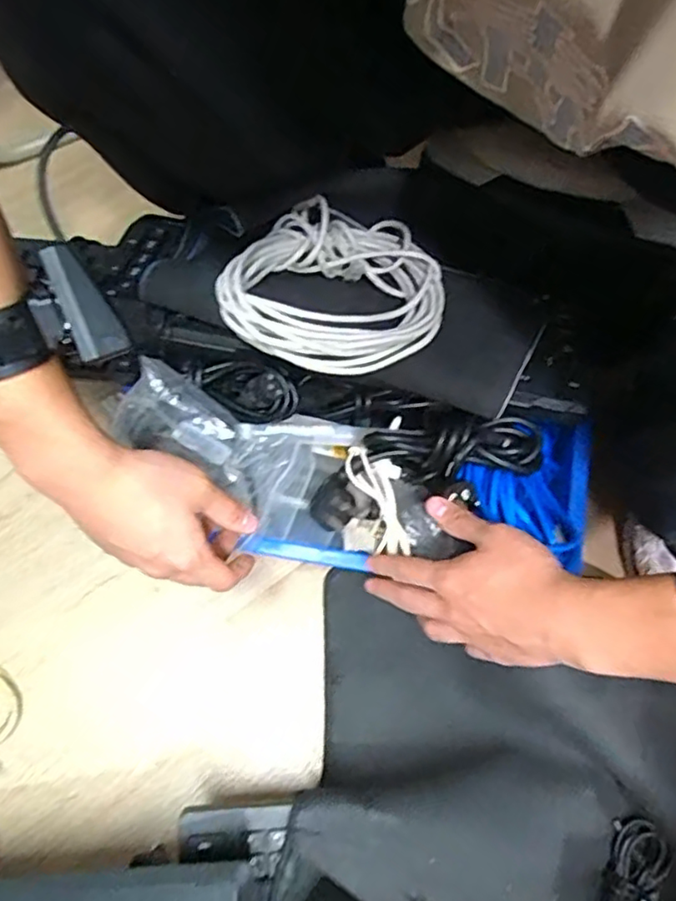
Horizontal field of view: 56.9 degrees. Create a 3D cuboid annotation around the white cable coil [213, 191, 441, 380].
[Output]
[{"bbox_3d":[0.003,-0.132,0.498,0.159,0.034,0.196,32,52,9],"label":"white cable coil"}]

